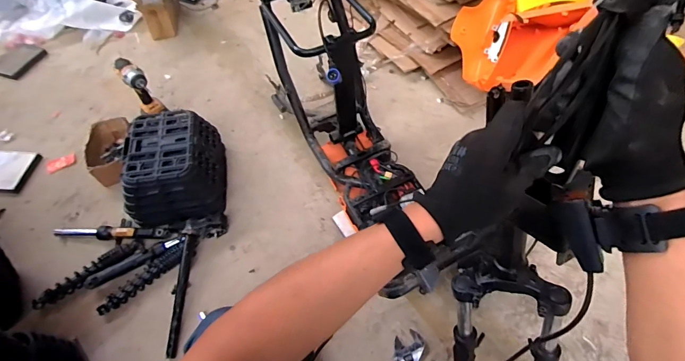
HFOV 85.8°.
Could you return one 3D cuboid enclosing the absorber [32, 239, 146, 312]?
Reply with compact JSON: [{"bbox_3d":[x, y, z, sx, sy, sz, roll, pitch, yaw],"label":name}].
[{"bbox_3d":[-0.712,0.254,1.031,0.306,0.039,0.058,-29,58,-16],"label":"absorber"}]

